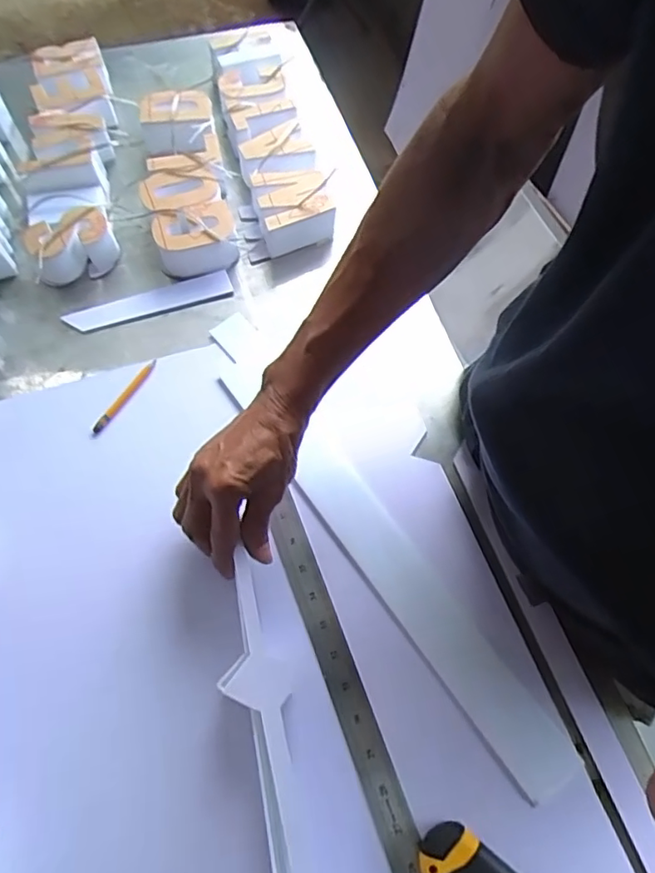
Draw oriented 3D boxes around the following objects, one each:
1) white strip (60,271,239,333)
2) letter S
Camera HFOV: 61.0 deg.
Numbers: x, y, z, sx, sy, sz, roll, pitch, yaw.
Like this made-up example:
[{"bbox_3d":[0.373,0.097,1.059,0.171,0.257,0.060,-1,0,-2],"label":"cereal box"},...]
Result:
[{"bbox_3d":[-0.188,-0.143,0.593,0.172,0.011,0.031,-18,67,-8],"label":"white strip"},{"bbox_3d":[-0.276,-0.208,0.603,0.085,0.049,0.062,-27,69,-11],"label":"letter S"}]

